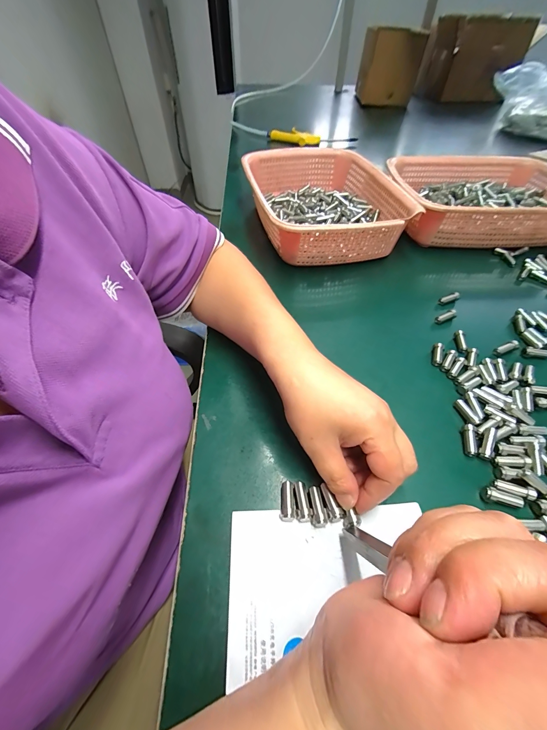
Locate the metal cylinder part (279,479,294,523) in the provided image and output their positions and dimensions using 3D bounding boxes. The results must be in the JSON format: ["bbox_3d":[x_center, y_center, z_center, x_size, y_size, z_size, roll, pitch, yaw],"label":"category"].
[{"bbox_3d":[0.010,0.102,0.222,0.010,0.010,0.027,2,51,1],"label":"metal cylinder part"}]

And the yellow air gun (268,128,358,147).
[{"bbox_3d":[0.091,-0.607,0.797,0.239,0.026,0.039,27,55,20],"label":"yellow air gun"}]

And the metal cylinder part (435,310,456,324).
[{"bbox_3d":[0.210,-0.059,0.360,0.029,0.008,0.008,-19,54,-16],"label":"metal cylinder part"}]

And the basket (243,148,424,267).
[{"bbox_3d":[0.076,-0.262,0.477,0.213,0.069,0.292,-8,51,-7],"label":"basket"}]

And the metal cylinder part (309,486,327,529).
[{"bbox_3d":[0.032,0.105,0.220,0.010,0.009,0.027,-6,51,-5],"label":"metal cylinder part"}]

